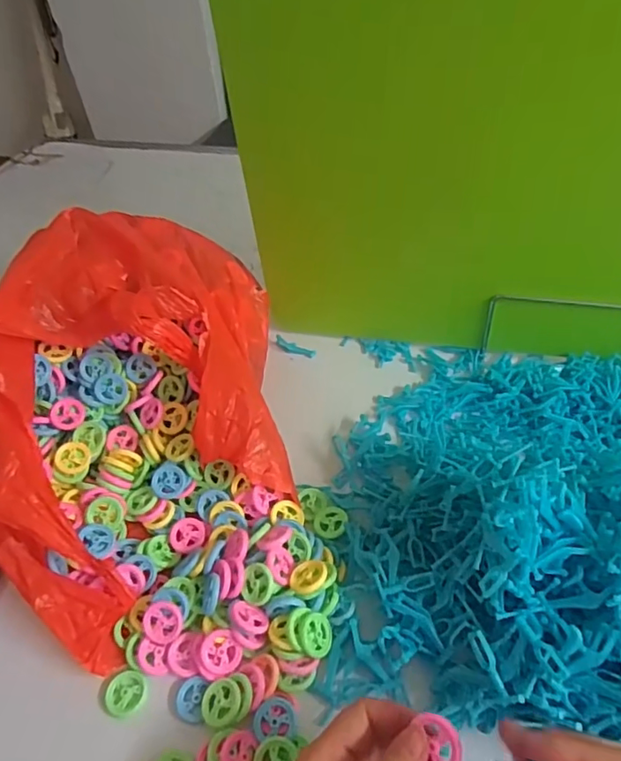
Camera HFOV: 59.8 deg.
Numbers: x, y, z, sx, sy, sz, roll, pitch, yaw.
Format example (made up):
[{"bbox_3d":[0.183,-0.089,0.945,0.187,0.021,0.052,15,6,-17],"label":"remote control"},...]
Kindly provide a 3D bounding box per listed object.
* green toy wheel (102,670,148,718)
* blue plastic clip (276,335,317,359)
[{"bbox_3d":[-0.132,0.223,0.385,0.030,0.004,0.029,-3,45,3],"label":"green toy wheel"},{"bbox_3d":[-0.018,-0.038,0.615,0.050,0.004,0.016,22,52,9],"label":"blue plastic clip"}]

